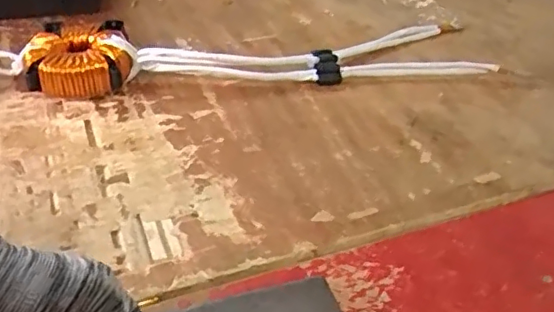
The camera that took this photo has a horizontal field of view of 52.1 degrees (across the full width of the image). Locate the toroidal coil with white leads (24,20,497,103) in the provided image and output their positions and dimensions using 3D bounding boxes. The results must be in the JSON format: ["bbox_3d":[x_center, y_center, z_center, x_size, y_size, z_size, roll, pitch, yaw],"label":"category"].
[{"bbox_3d":[-0.016,-0.137,0.740,0.584,0.055,0.149,-3,42,-9],"label":"toroidal coil with white leads"}]

